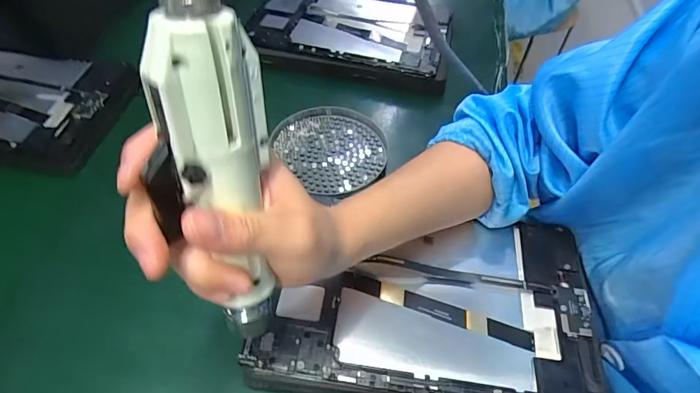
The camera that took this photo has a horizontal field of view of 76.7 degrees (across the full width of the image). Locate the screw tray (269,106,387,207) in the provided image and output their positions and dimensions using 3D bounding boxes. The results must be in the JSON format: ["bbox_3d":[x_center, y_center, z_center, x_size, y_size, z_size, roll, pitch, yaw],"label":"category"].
[{"bbox_3d":[-0.016,-0.049,0.434,0.098,0.014,0.113,-28,60,-22],"label":"screw tray"}]

